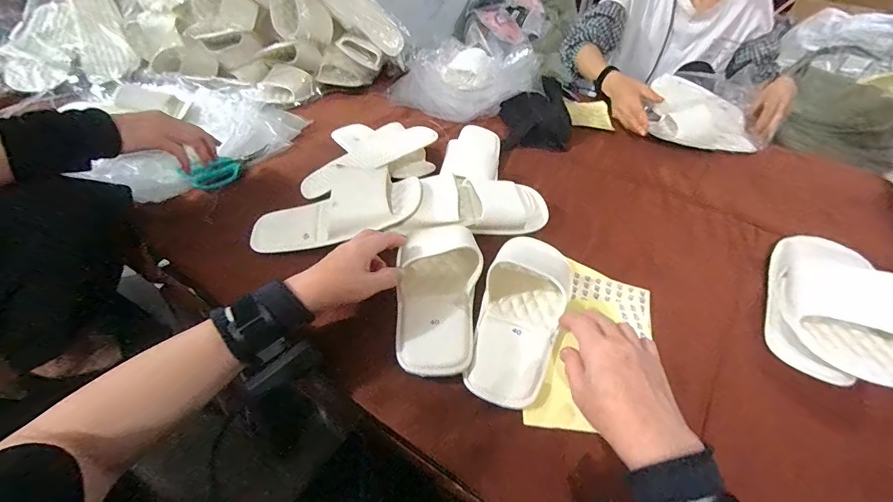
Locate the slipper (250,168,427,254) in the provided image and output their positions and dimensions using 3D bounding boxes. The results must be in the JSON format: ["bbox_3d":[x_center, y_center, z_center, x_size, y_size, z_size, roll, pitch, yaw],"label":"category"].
[{"bbox_3d":[-0.158,-0.050,0.550,0.248,0.046,0.110,-18,45,0],"label":"slipper"}]

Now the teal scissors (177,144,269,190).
[{"bbox_3d":[-0.367,-0.147,0.695,0.046,0.029,0.154,31,49,25],"label":"teal scissors"}]

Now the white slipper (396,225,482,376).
[{"bbox_3d":[-0.007,0.048,0.482,0.098,0.048,0.206,6,48,-1],"label":"white slipper"}]

